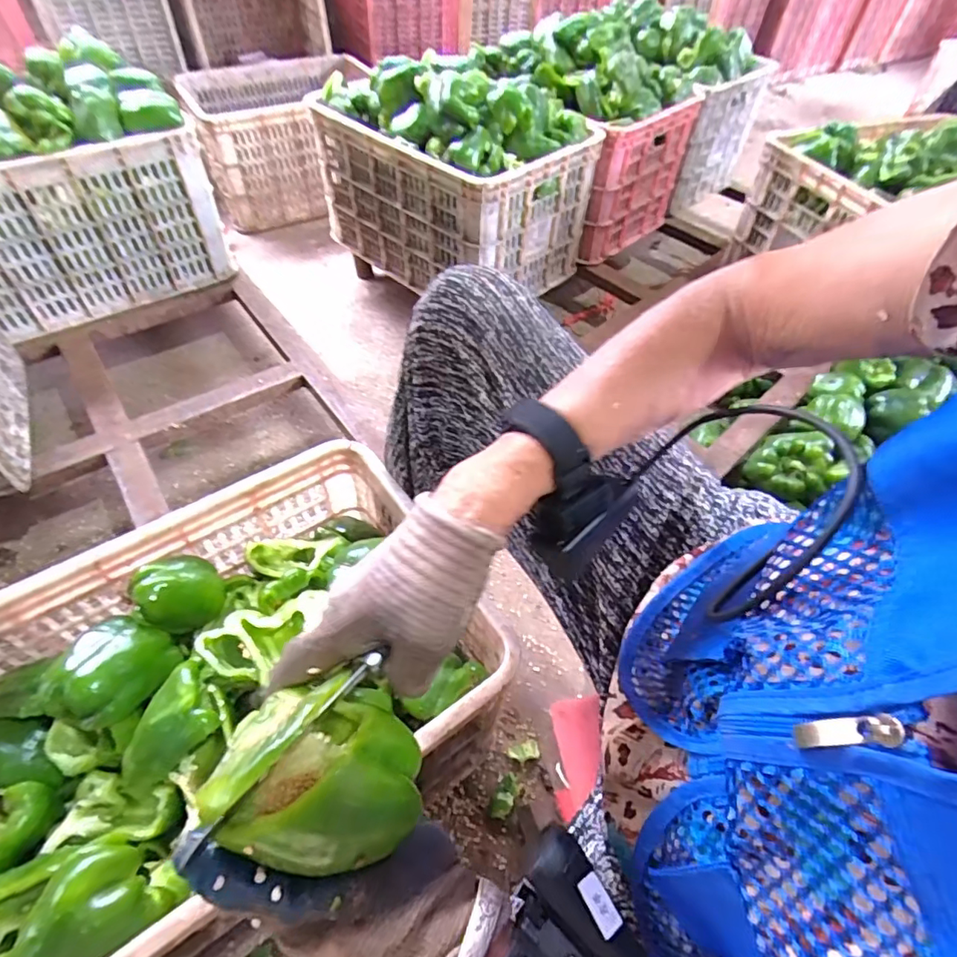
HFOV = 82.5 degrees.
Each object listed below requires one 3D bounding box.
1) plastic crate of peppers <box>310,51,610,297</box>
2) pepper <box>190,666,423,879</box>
[{"bbox_3d":[-0.036,-0.631,1.109,0.447,0.344,0.365,38,59,22],"label":"plastic crate of peppers"},{"bbox_3d":[-0.074,0.135,0.259,0.090,0.058,0.076,5,52,0],"label":"pepper"}]

